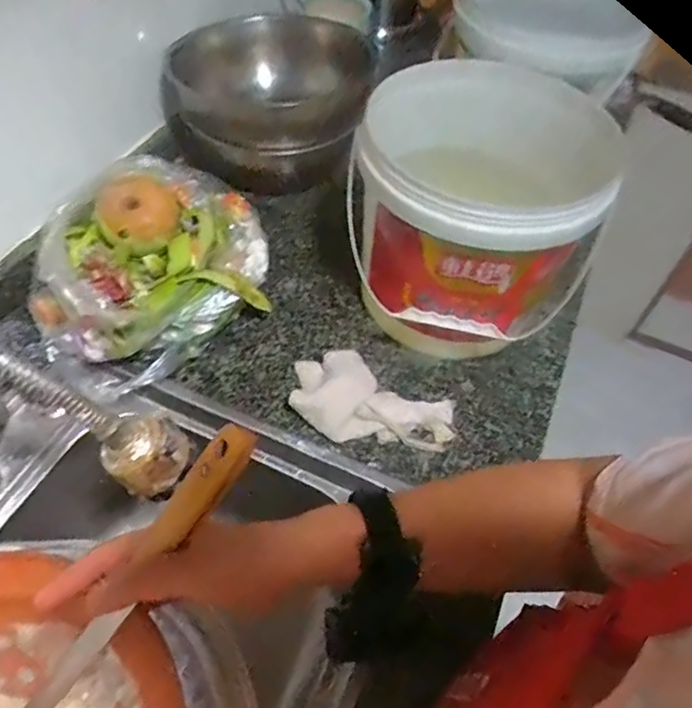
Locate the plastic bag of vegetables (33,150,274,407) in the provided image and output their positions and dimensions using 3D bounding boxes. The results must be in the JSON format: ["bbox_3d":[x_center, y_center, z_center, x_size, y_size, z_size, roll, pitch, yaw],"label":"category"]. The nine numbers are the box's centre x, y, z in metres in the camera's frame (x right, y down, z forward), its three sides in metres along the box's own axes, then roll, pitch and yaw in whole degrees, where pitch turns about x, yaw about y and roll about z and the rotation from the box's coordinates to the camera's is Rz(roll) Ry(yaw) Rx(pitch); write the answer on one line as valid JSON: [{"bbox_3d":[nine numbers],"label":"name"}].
[{"bbox_3d":[-0.195,-0.092,0.613,0.195,0.133,0.256,37,59,22],"label":"plastic bag of vegetables"}]

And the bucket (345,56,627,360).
[{"bbox_3d":[0.127,-0.135,0.601,0.215,0.232,0.221,2,53,-3],"label":"bucket"}]

